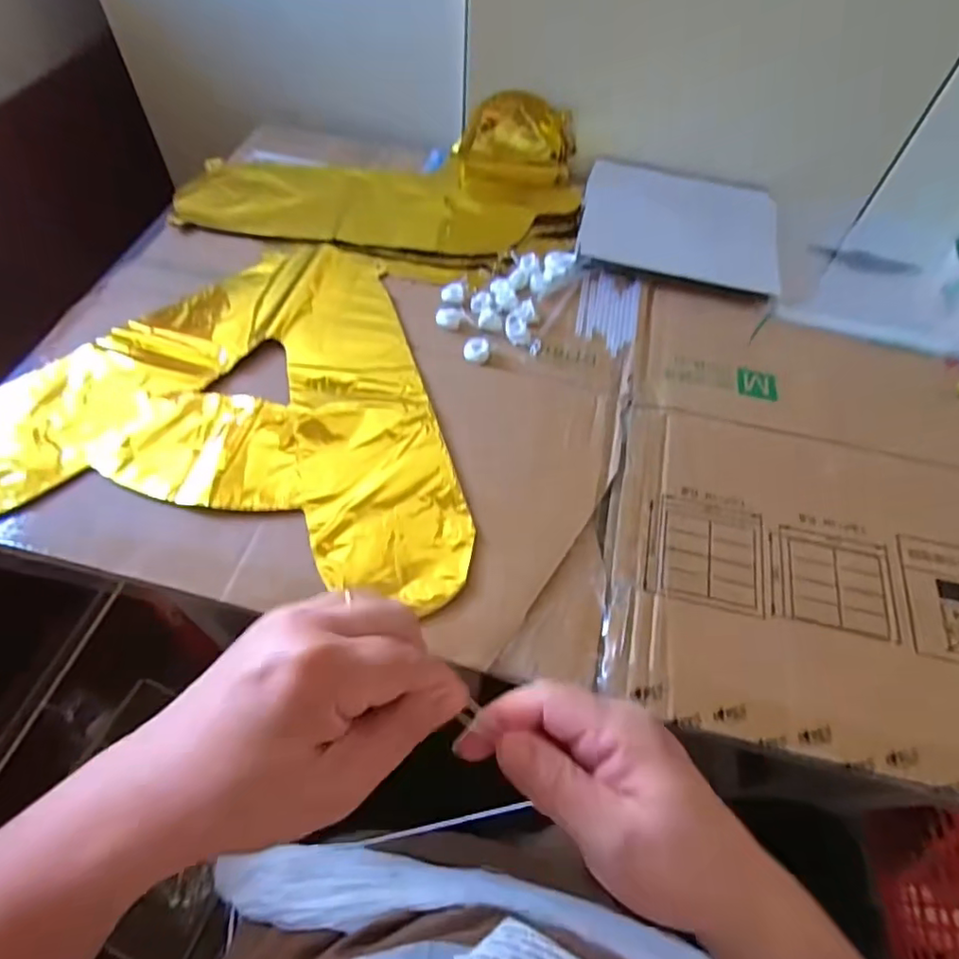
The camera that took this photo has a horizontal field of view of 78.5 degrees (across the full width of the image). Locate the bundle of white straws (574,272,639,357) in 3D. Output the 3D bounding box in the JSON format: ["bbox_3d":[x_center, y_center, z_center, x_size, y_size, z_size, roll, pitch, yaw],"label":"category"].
[{"bbox_3d":[0.122,-0.159,0.555,0.056,0.004,0.107,11,57,3],"label":"bundle of white straws"}]

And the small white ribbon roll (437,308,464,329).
[{"bbox_3d":[-0.026,-0.143,0.516,0.020,0.006,0.021,2,57,-3],"label":"small white ribbon roll"}]

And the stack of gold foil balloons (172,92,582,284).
[{"bbox_3d":[-0.092,-0.323,0.614,0.393,0.058,0.253,14,57,5],"label":"stack of gold foil balloons"}]

